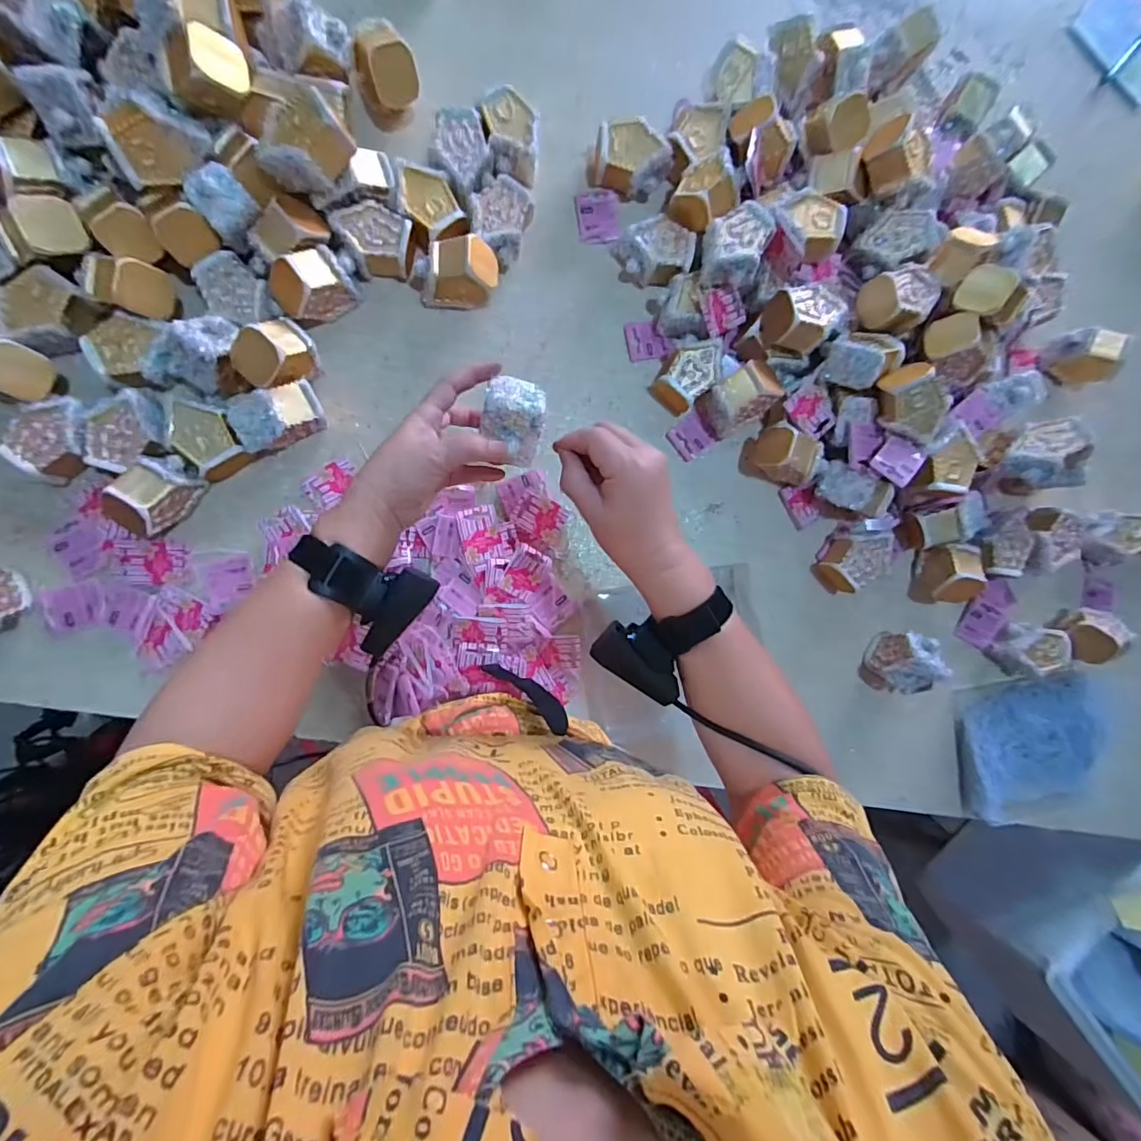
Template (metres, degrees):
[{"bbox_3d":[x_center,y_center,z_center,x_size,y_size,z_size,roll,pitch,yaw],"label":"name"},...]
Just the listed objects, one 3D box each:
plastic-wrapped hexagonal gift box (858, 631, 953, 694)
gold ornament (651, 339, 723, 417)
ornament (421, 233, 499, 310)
[{"bbox_3d":[0.419,0.117,0.662,0.054,0.085,0.077,23,87,-8],"label":"plastic-wrapped hexagonal gift box"},{"bbox_3d":[0.141,-0.236,0.634,0.059,0.048,0.086,41,85,-7],"label":"gold ornament"},{"bbox_3d":[-0.122,-0.325,0.580,0.083,0.076,0.054,-8,92,-8],"label":"ornament"}]

